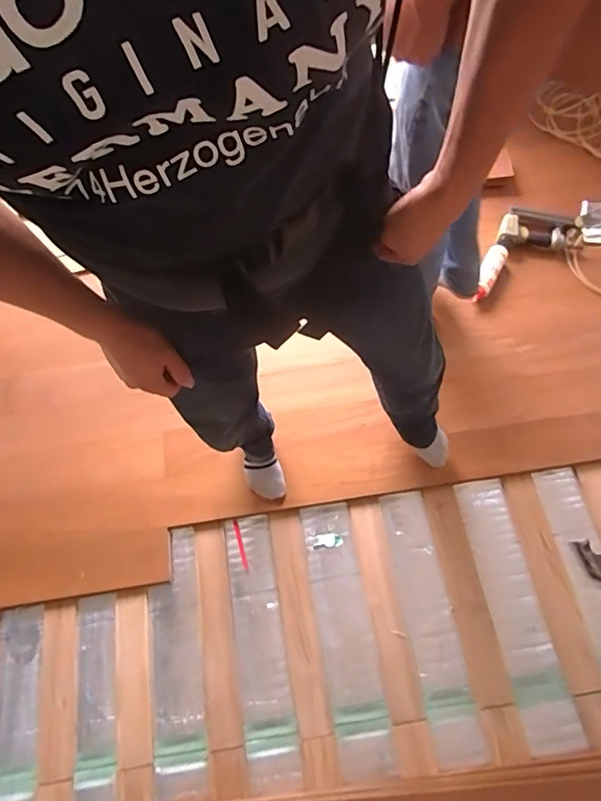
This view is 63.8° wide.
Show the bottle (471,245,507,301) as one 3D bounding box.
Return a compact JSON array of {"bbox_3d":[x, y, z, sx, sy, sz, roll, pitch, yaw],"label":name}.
[{"bbox_3d":[0.599,-0.405,1.534,0.061,0.045,0.237,25,70,14],"label":"bottle"}]

